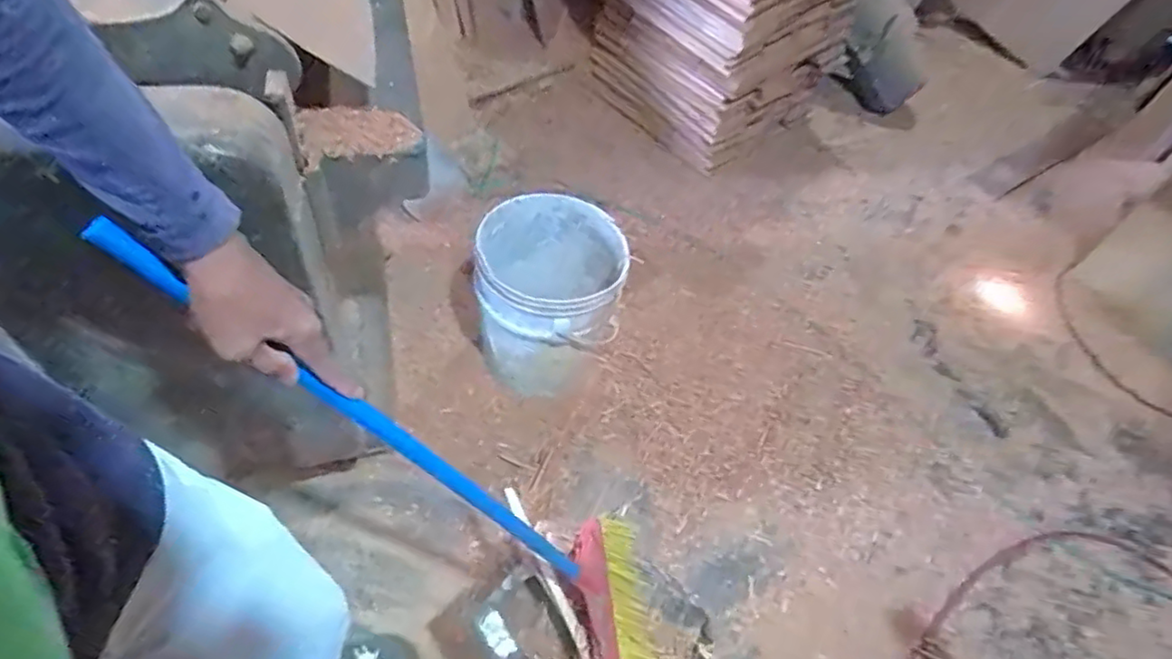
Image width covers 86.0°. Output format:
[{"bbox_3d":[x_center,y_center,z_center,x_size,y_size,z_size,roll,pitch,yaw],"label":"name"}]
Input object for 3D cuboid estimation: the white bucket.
[{"bbox_3d":[-0.080,-0.062,1.475,0.301,0.371,0.337,11,50,-1],"label":"white bucket"}]

